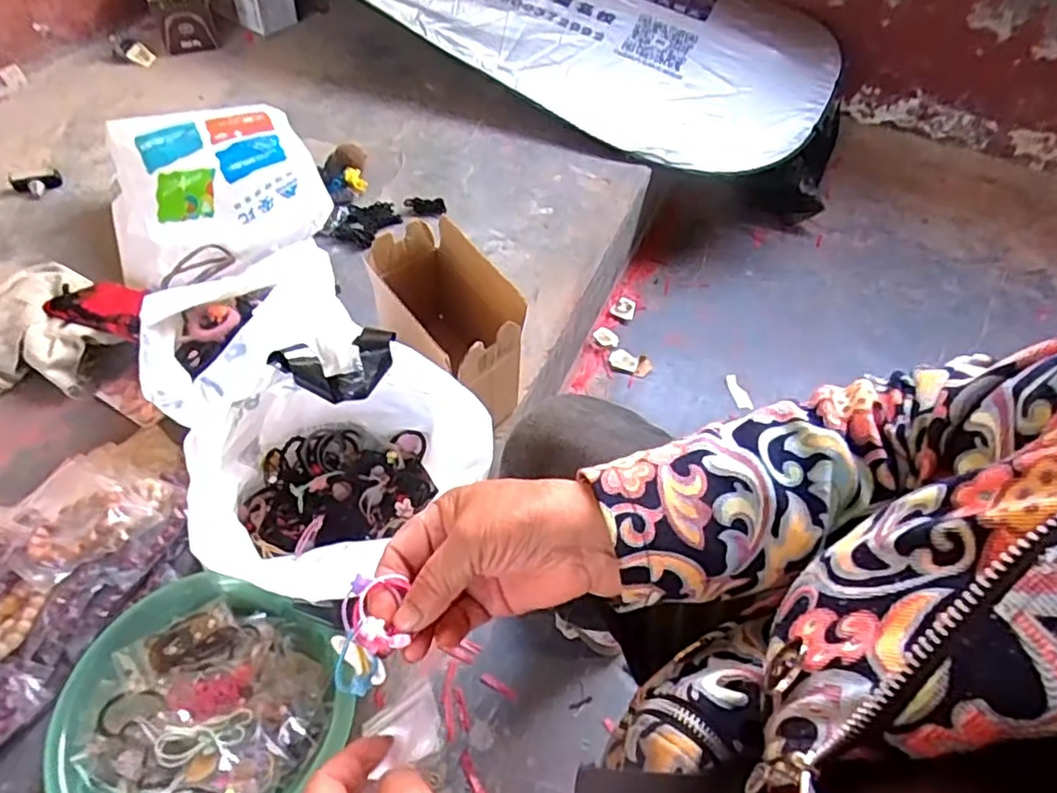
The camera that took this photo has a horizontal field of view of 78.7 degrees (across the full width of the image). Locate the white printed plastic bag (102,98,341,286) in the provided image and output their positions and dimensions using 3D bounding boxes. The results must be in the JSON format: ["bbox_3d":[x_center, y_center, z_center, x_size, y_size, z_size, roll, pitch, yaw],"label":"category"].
[{"bbox_3d":[-0.458,-0.288,0.935,0.285,0.127,0.316,-22,53,-21],"label":"white printed plastic bag"}]

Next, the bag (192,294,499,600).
[{"bbox_3d":[-0.193,0.074,0.632,0.256,0.189,0.237,-35,59,-30],"label":"bag"}]

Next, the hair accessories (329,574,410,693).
[{"bbox_3d":[-0.079,0.119,0.322,0.036,0.037,0.044,-8,49,-10],"label":"hair accessories"}]

